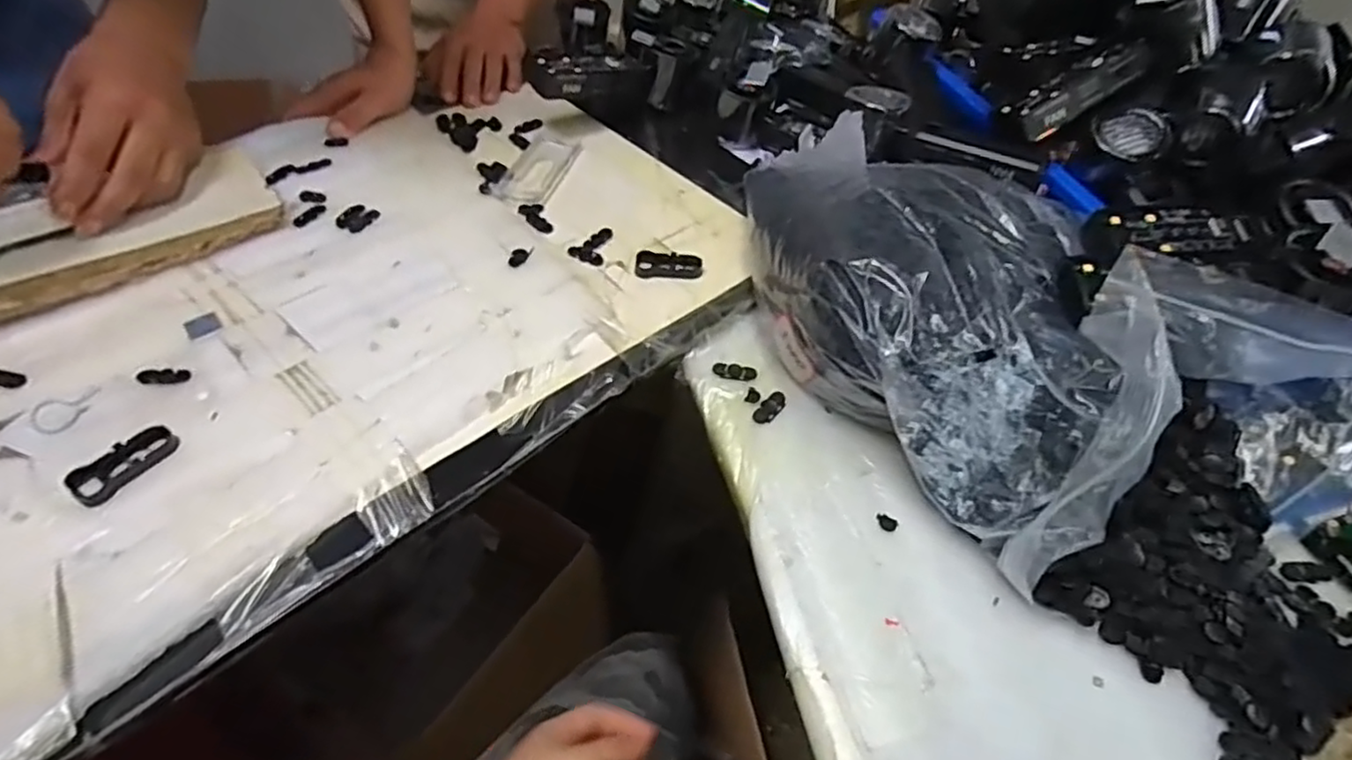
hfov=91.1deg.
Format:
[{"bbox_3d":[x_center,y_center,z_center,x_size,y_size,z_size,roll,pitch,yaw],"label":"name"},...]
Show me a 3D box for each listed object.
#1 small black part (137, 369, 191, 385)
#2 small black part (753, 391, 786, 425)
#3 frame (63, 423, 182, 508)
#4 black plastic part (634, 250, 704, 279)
[{"bbox_3d":[-0.309,-0.002,0.399,0.028,0.004,0.013,-4,48,-8],"label":"small black part"},{"bbox_3d":[0.062,0.018,0.434,0.013,0.004,0.029,33,53,23],"label":"small black part"},{"bbox_3d":[-0.296,0.045,0.356,0.024,0.006,0.050,27,51,18],"label":"frame"},{"bbox_3d":[-0.005,-0.088,0.506,0.050,0.012,0.017,3,48,-2],"label":"black plastic part"}]

